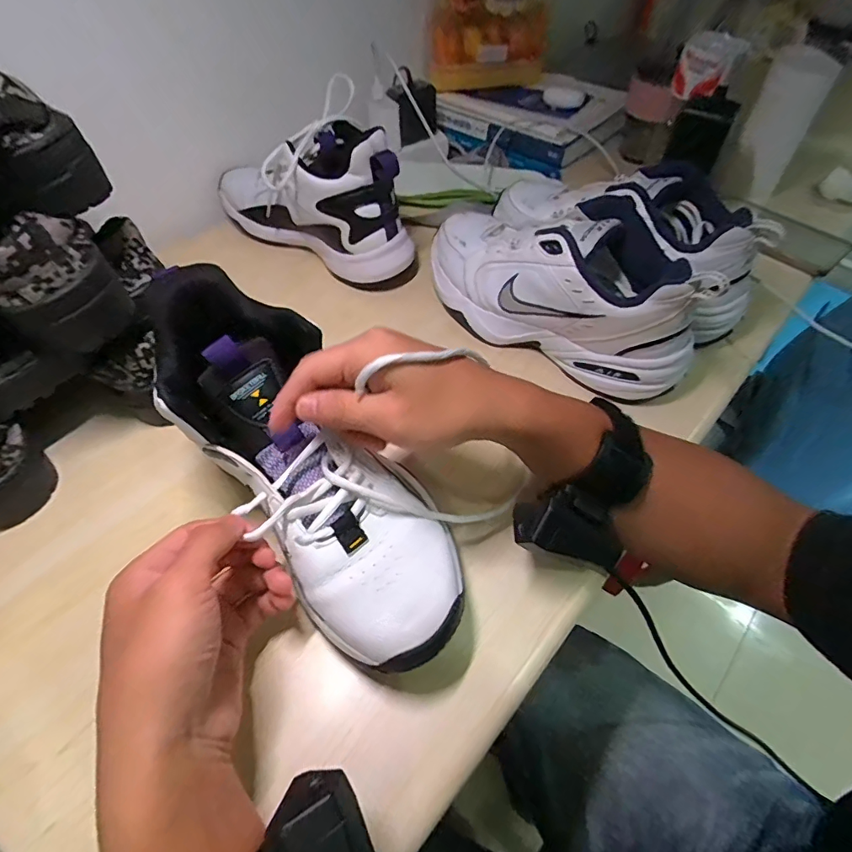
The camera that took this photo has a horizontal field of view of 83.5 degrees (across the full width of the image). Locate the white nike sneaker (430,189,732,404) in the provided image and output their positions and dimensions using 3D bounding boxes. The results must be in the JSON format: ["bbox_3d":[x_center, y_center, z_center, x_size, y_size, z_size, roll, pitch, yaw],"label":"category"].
[{"bbox_3d":[0.118,-0.131,0.436,0.254,0.121,0.101,32,60,23],"label":"white nike sneaker"}]

